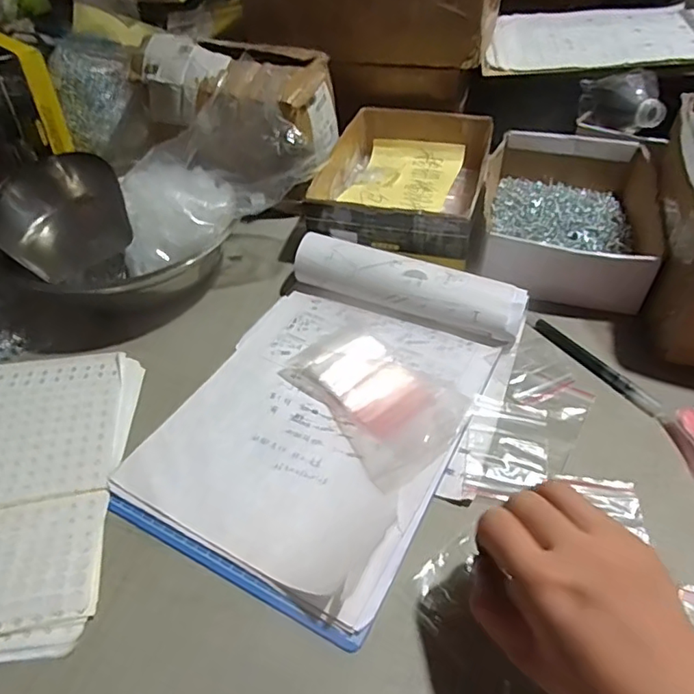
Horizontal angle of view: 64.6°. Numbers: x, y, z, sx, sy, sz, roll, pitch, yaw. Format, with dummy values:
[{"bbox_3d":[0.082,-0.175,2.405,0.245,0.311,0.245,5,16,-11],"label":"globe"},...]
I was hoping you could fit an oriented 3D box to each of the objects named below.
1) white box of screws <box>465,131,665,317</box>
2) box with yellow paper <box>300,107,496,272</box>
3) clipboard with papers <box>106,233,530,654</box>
[{"bbox_3d":[0.233,-0.149,0.594,0.167,0.061,0.256,13,46,15],"label":"white box of screws"},{"bbox_3d":[0.070,-0.199,0.641,0.180,0.053,0.261,9,46,11],"label":"box with yellow paper"},{"bbox_3d":[-0.011,0.030,0.442,0.220,0.045,0.318,20,49,21],"label":"clipboard with papers"}]

